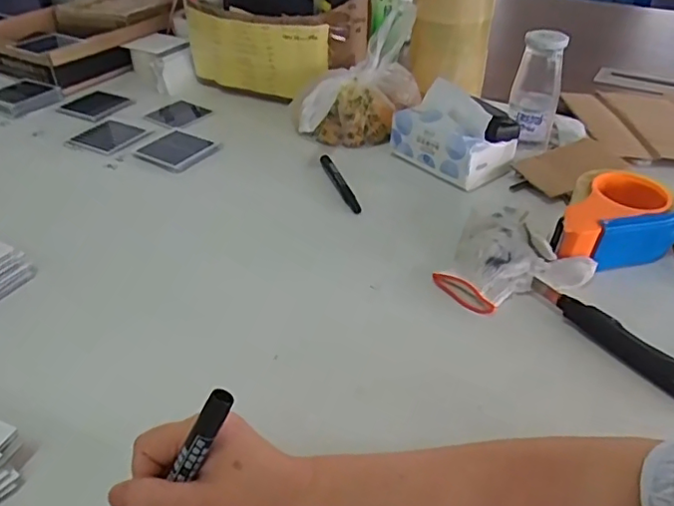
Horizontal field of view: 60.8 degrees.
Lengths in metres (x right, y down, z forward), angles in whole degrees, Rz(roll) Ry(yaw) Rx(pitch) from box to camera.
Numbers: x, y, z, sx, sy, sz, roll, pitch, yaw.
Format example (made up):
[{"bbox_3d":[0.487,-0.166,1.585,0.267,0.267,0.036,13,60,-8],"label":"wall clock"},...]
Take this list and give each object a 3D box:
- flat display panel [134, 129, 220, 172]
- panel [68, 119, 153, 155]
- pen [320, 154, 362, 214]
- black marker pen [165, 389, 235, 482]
[{"bbox_3d":[-0.220,-0.143,0.794,0.091,0.007,0.091,19,41,22],"label":"flat display panel"},{"bbox_3d":[-0.325,-0.167,0.822,0.087,0.007,0.080,17,40,21],"label":"panel"},{"bbox_3d":[0.003,-0.091,0.728,0.016,0.013,0.135,-11,39,-15],"label":"pen"},{"bbox_3d":[-0.090,0.128,0.334,0.013,0.119,0.013,12,24,-43],"label":"black marker pen"}]

